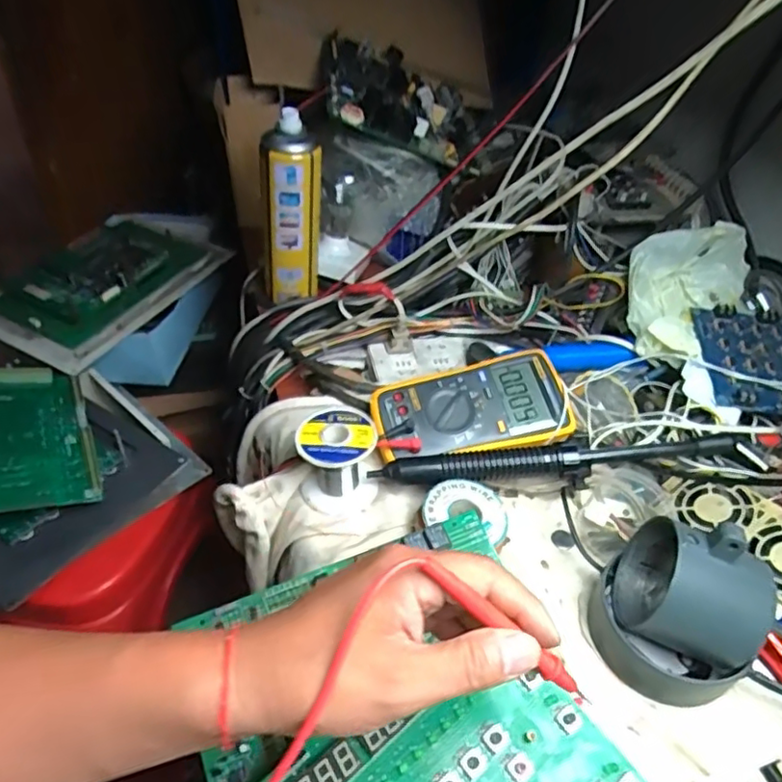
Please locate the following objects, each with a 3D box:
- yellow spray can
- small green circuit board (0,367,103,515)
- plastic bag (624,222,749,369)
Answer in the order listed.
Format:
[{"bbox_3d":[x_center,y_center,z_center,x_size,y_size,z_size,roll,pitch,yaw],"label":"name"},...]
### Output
[{"bbox_3d":[-0.112,-0.200,0.695,0.064,0.196,0.053,-1,43,-8],"label":"yellow spray can"},{"bbox_3d":[-0.390,0.048,0.666,0.116,0.016,0.201,-6,48,-32],"label":"small green circuit board"},{"bbox_3d":[0.312,-0.117,0.659,0.110,0.065,0.184,24,45,18],"label":"plastic bag"}]

